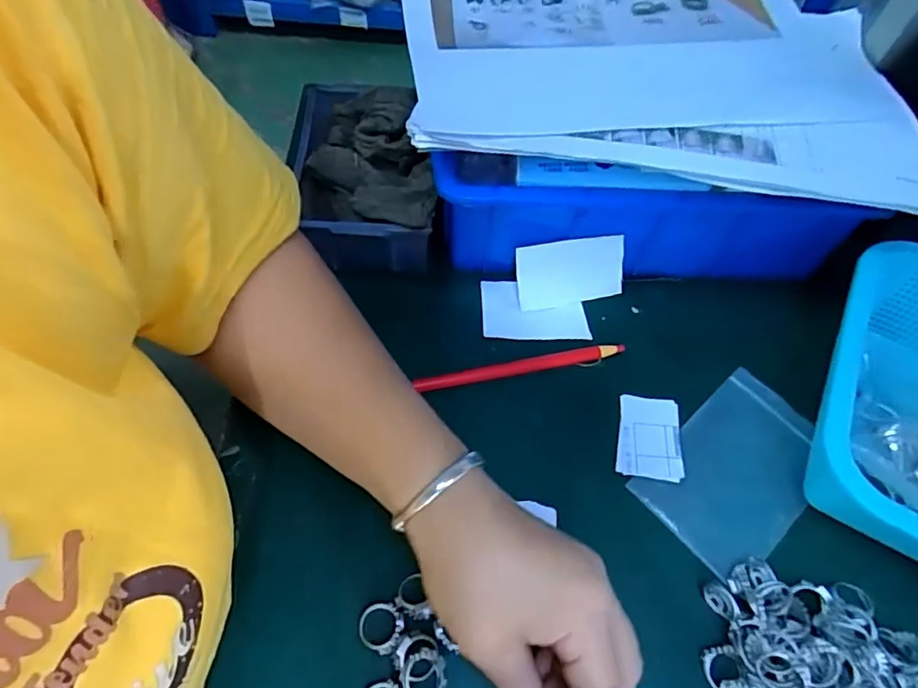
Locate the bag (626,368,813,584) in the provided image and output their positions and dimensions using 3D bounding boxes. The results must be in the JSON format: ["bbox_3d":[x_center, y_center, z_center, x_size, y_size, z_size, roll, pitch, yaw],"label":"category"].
[{"bbox_3d":[0.169,0.076,0.332,0.118,0.005,0.079,-36,68,-22],"label":"bag"}]

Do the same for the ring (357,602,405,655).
[{"bbox_3d":[-0.039,0.142,0.276,0.022,0.005,0.022,2,59,-3],"label":"ring"}]

